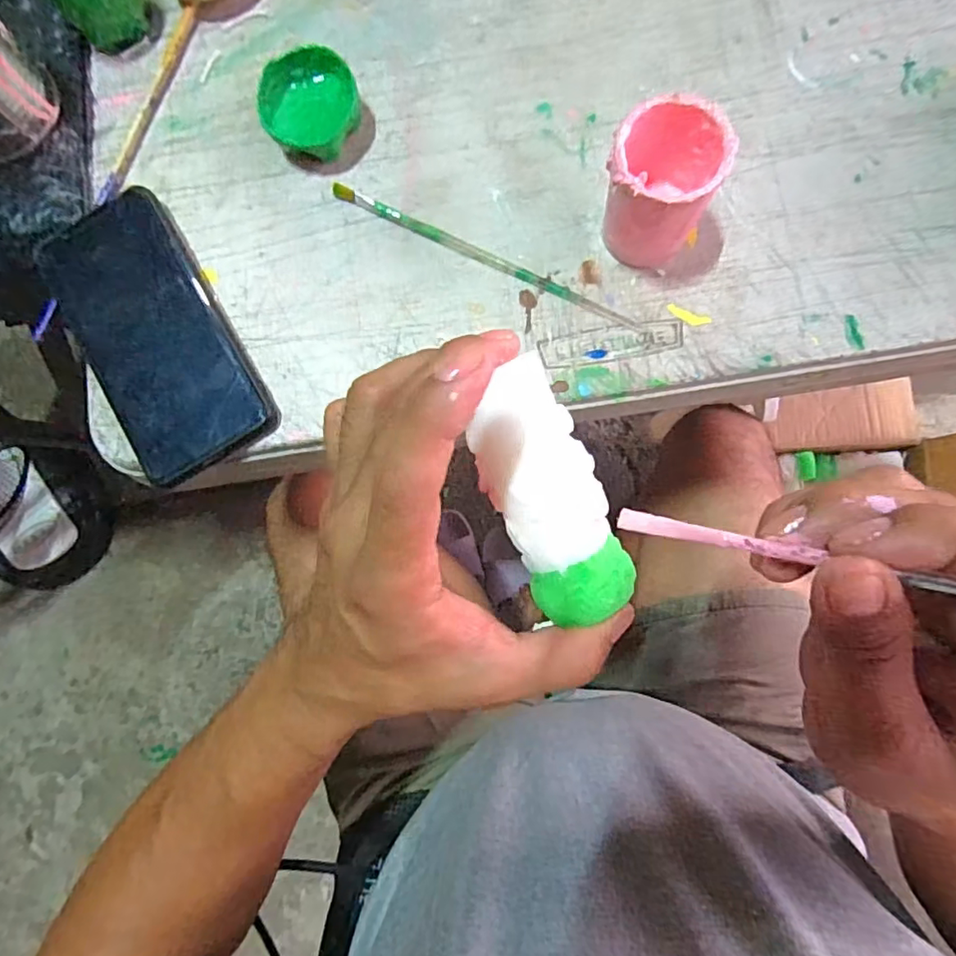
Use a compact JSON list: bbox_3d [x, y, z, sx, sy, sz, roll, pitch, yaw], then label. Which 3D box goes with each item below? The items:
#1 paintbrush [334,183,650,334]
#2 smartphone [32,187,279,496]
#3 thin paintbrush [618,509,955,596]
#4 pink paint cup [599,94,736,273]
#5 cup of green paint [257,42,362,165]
[{"bbox_3d":[0.004,-0.122,0.313,0.188,0.008,0.007,26,85,7],"label":"paintbrush"},{"bbox_3d":[-0.178,-0.079,0.316,0.076,0.012,0.161,-31,81,-1],"label":"smartphone"},{"bbox_3d":[0.126,0.028,0.164,0.179,0.005,0.007,10,82,33],"label":"thin paintbrush"},{"bbox_3d":[0.087,-0.138,0.278,0.049,0.065,0.048,-1,82,4],"label":"pink paint cup"},{"bbox_3d":[-0.093,-0.207,0.320,0.052,0.023,0.053,-1,82,4],"label":"cup of green paint"}]

